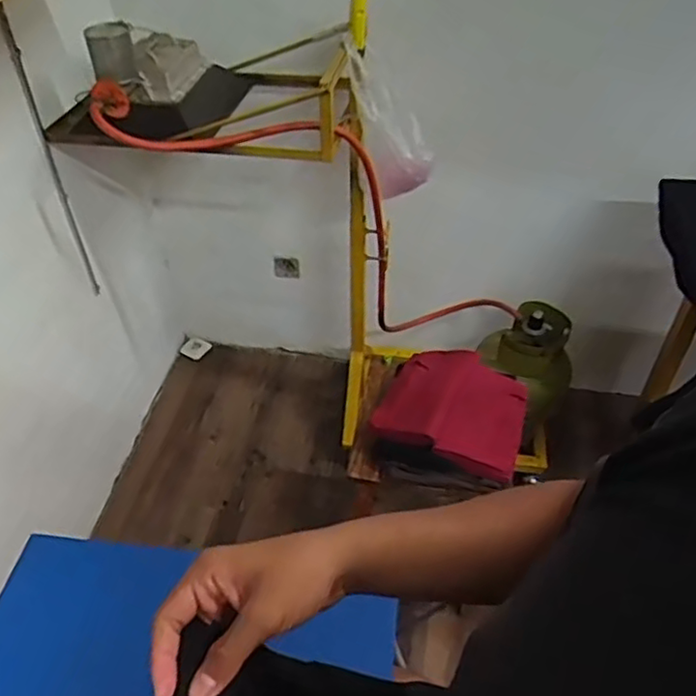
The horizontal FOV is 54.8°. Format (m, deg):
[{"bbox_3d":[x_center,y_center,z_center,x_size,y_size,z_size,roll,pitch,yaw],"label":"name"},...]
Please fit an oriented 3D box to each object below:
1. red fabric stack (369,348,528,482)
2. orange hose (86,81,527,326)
[{"bbox_3d":[0.212,0.106,1.319,0.266,0.073,0.277,15,47,14],"label":"red fabric stack"},{"bbox_3d":[-0.011,-0.271,1.533,0.345,1.150,0.217,-47,48,16],"label":"orange hose"}]

